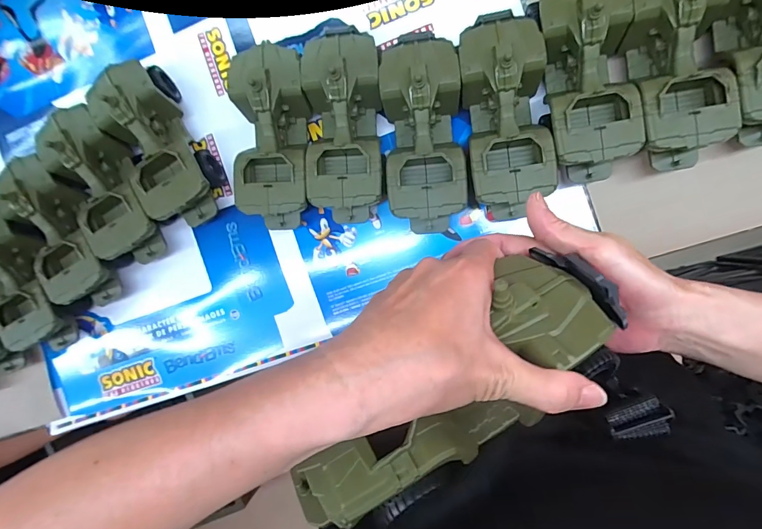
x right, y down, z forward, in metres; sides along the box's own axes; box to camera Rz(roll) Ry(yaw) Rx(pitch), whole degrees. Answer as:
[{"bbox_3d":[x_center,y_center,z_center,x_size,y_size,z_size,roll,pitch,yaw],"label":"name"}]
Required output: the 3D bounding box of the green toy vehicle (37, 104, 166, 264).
[{"bbox_3d":[-0.315,-0.091,0.485,0.088,0.078,0.188,-27,90,9],"label":"green toy vehicle"}]

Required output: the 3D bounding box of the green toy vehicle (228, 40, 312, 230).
[{"bbox_3d":[-0.114,-0.134,0.452,0.075,0.078,0.184,-3,94,9],"label":"green toy vehicle"}]

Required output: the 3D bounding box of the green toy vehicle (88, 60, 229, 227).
[{"bbox_3d":[-0.251,-0.132,0.475,0.080,0.078,0.182,-26,90,9],"label":"green toy vehicle"}]

